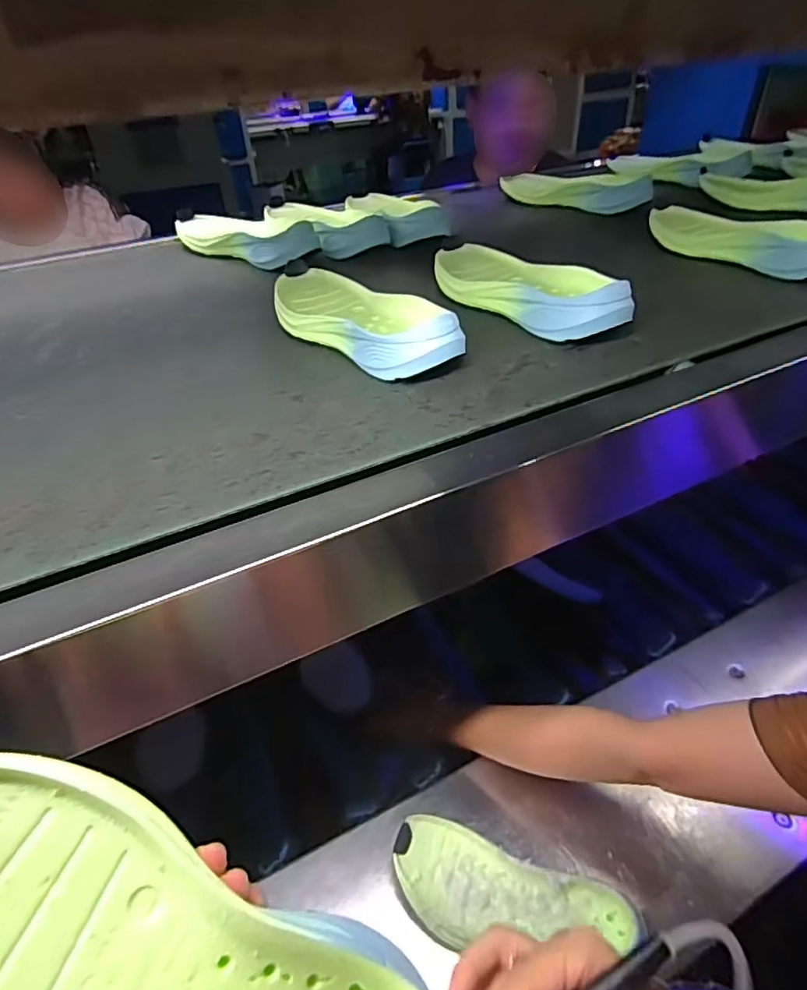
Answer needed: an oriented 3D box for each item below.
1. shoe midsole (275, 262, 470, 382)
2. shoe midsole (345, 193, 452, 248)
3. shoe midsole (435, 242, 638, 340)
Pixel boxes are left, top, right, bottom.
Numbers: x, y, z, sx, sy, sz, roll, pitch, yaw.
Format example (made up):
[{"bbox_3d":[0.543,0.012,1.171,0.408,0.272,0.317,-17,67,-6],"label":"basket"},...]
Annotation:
[{"bbox_3d":[-0.054,-0.176,0.554,0.104,0.043,0.270,-26,44,-25],"label":"shoe midsole"},{"bbox_3d":[-0.017,-0.429,0.859,0.102,0.043,0.244,-15,40,-14],"label":"shoe midsole"},{"bbox_3d":[0.117,-0.219,0.596,0.092,0.041,0.265,-26,44,-25],"label":"shoe midsole"}]

